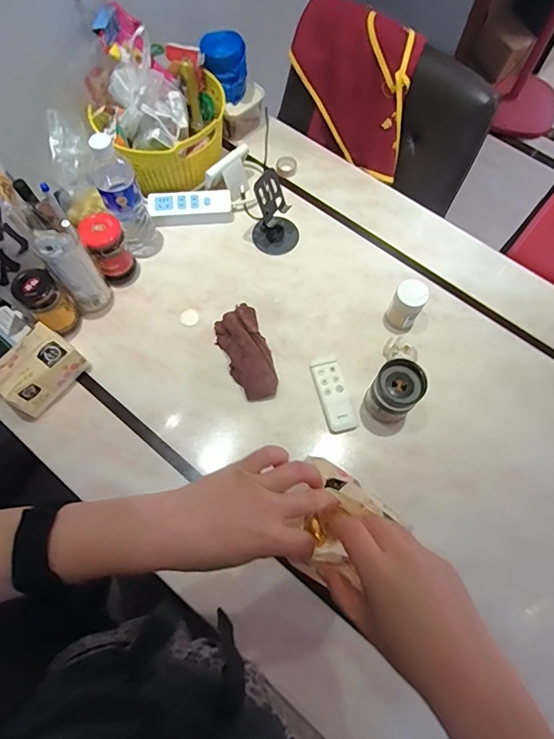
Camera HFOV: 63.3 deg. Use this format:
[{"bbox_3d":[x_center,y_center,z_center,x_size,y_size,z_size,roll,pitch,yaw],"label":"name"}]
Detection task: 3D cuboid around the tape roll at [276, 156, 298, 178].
[{"bbox_3d":[0.021,-0.414,0.921,0.043,0.018,0.042,0,68,0],"label":"tape roll"}]

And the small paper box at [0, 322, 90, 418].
[{"bbox_3d":[-0.382,0.000,0.718,0.092,0.079,0.123,36,71,13],"label":"small paper box"}]

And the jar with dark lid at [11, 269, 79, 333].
[{"bbox_3d":[-0.372,-0.106,0.733,0.064,0.125,0.061,1,67,-1],"label":"jar with dark lid"}]

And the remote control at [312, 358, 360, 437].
[{"bbox_3d":[0.091,0.040,0.728,0.048,0.009,0.123,-14,68,-6],"label":"remote control"}]

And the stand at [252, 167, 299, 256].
[{"bbox_3d":[-0.002,-0.280,0.806,0.086,0.127,0.084,0,68,0],"label":"stand"}]

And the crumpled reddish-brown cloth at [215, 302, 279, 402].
[{"bbox_3d":[-0.053,-0.036,0.749,0.077,0.039,0.179,-17,69,-7],"label":"crumpled reddish-brown cloth"}]

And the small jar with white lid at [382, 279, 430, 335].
[{"bbox_3d":[0.212,-0.106,0.750,0.061,0.094,0.050,33,71,12],"label":"small jar with white lid"}]

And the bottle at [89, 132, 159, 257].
[{"bbox_3d":[-0.252,-0.274,0.750,0.069,0.229,0.079,-20,69,-9],"label":"bottle"}]

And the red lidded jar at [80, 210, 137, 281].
[{"bbox_3d":[-0.284,-0.203,0.774,0.064,0.124,0.058,-25,70,-10],"label":"red lidded jar"}]

